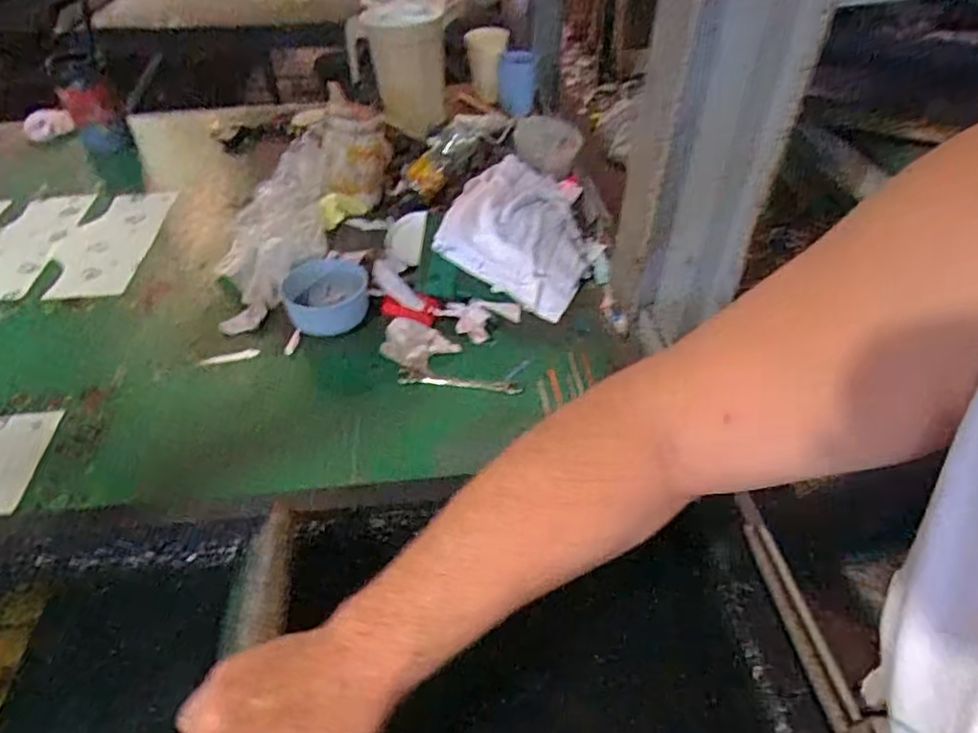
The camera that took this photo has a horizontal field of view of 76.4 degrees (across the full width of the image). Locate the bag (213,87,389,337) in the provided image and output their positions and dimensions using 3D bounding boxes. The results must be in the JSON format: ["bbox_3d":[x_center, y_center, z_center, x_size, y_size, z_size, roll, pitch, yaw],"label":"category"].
[{"bbox_3d":[-0.291,-0.255,0.911,0.147,0.187,0.409,17,45,17],"label":"bag"}]

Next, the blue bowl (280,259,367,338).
[{"bbox_3d":[-0.213,-0.092,0.814,0.114,0.055,0.094,-11,44,-12],"label":"blue bowl"}]

